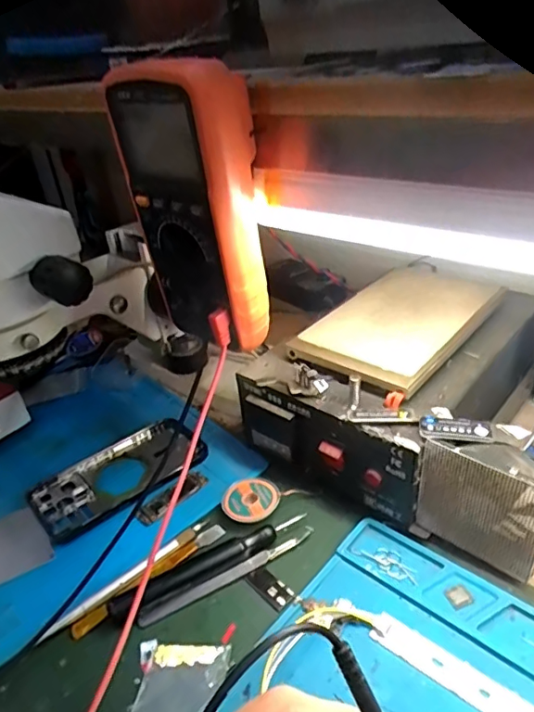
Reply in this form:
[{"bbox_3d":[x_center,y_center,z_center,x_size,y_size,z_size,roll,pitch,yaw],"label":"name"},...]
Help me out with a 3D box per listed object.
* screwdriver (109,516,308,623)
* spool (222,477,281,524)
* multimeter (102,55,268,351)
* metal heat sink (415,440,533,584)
[{"bbox_3d":[-0.038,0.145,0.369,0.146,0.012,0.015,-22,35,-21],"label":"screwdriver"},{"bbox_3d":[-0.013,0.116,0.418,0.044,0.008,0.043,-6,32,4],"label":"spool"},{"bbox_3d":[-0.045,-0.091,0.336,0.050,0.169,0.085,-32,39,-33],"label":"multimeter"},{"bbox_3d":[0.144,0.098,0.345,0.080,0.088,0.027,18,41,35],"label":"metal heat sink"}]

